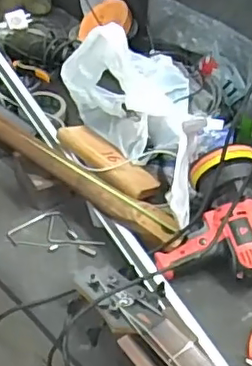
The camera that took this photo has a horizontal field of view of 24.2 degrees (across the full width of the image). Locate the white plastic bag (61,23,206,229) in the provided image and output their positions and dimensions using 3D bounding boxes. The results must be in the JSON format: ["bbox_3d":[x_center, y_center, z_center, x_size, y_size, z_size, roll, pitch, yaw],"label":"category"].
[{"bbox_3d":[0.006,-0.141,1.008,0.235,0.175,0.359,3,45,-1],"label":"white plastic bag"}]

